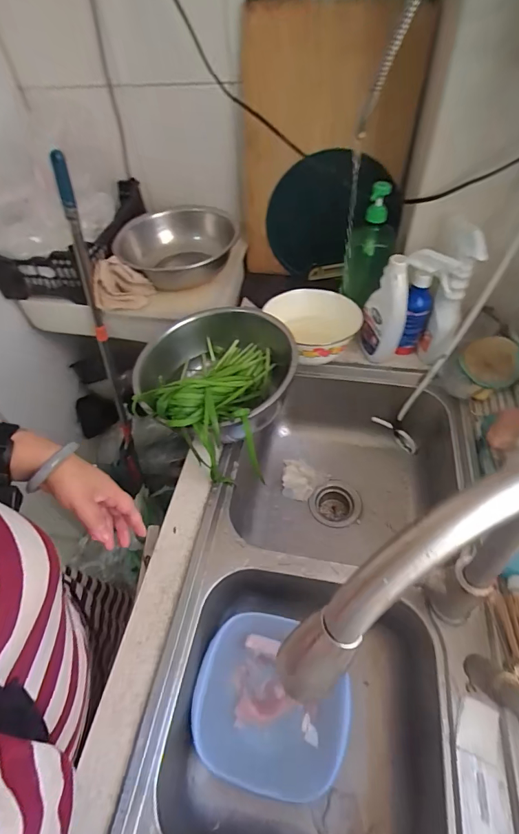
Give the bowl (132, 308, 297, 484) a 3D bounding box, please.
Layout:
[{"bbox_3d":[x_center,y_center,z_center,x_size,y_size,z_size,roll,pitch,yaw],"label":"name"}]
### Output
[{"bbox_3d":[-0.085,-0.085,0.732,0.295,0.139,0.322,-2,53,3],"label":"bowl"}]

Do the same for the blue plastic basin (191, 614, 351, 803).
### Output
[{"bbox_3d":[0.019,0.411,0.578,0.210,0.073,0.198,5,54,8],"label":"blue plastic basin"}]

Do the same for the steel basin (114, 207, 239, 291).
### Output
[{"bbox_3d":[-0.187,-0.392,0.942,0.254,0.103,0.283,-27,56,-15],"label":"steel basin"}]

